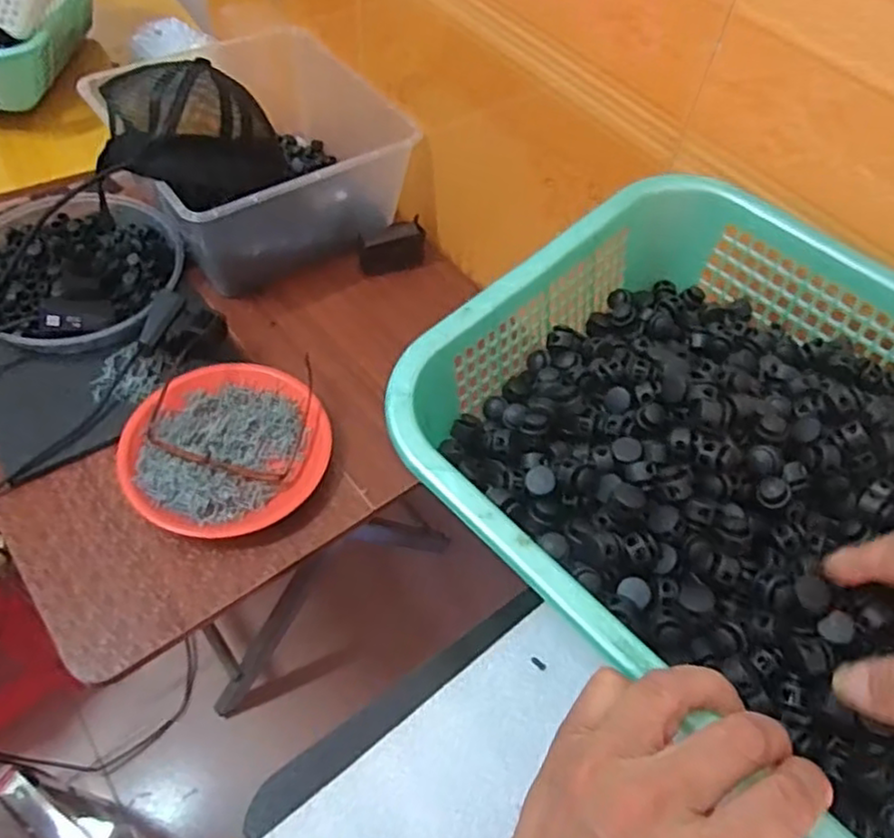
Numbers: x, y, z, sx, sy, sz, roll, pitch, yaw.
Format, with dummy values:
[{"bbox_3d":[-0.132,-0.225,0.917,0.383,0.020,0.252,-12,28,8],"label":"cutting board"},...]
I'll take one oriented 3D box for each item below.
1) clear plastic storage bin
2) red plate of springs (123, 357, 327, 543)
[{"bbox_3d":[-0.208,-0.338,0.867,0.306,0.130,0.343,-22,59,-18],"label":"clear plastic storage bin"},{"bbox_3d":[-0.215,0.024,0.673,0.177,0.027,0.187,2,55,-3],"label":"red plate of springs"}]

